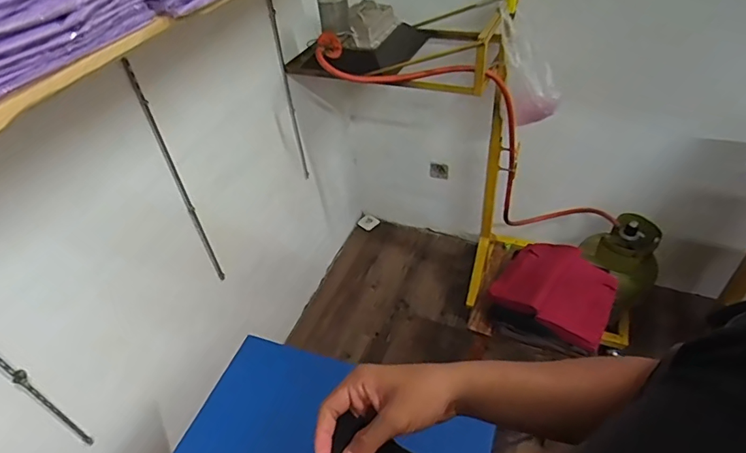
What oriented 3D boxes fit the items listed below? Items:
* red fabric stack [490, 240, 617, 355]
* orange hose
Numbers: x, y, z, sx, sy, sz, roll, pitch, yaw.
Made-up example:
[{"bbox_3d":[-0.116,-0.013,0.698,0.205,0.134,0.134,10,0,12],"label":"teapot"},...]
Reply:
[{"bbox_3d":[0.473,0.148,1.245,0.266,0.073,0.277,22,50,26],"label":"red fabric stack"},{"bbox_3d":[0.341,-0.247,1.499,0.345,1.150,0.217,-45,38,24],"label":"orange hose"}]

